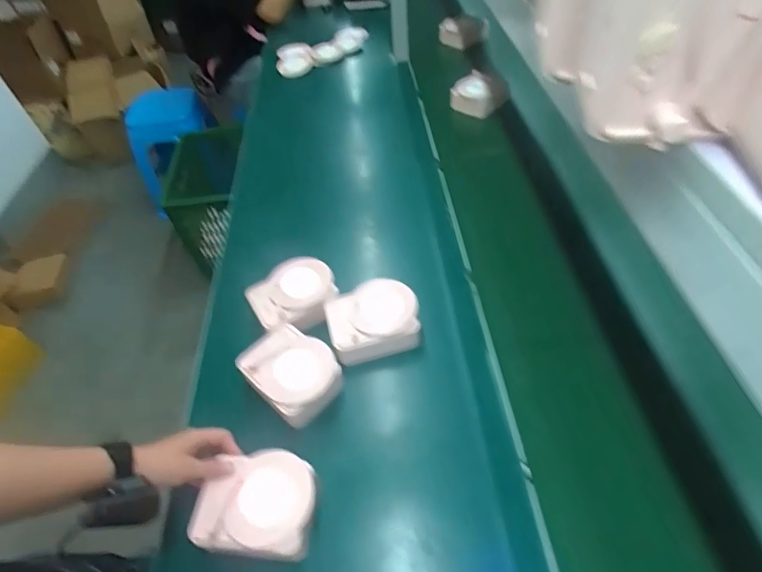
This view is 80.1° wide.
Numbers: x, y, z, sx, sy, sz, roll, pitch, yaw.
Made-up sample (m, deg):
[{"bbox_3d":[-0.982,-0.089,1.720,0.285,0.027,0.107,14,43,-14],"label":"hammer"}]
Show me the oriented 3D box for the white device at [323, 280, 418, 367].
[{"bbox_3d":[-0.013,0.050,0.683,0.134,0.060,0.110,-12,49,-4],"label":"white device"}]

